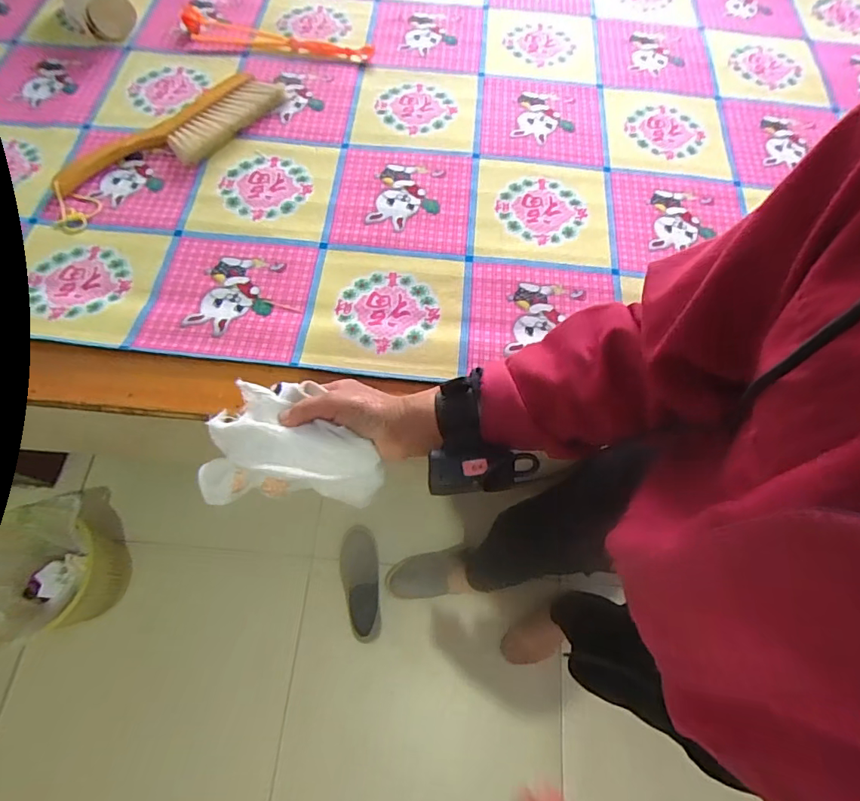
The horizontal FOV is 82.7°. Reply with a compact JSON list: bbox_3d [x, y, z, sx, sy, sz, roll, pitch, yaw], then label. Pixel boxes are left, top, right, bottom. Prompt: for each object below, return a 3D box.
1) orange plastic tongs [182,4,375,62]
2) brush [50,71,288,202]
[{"bbox_3d":[-0.278,-0.645,0.871,0.340,0.015,0.071,13,67,3],"label":"orange plastic tongs"},{"bbox_3d":[-0.397,-0.414,0.767,0.375,0.031,0.090,-39,74,-17],"label":"brush"}]

